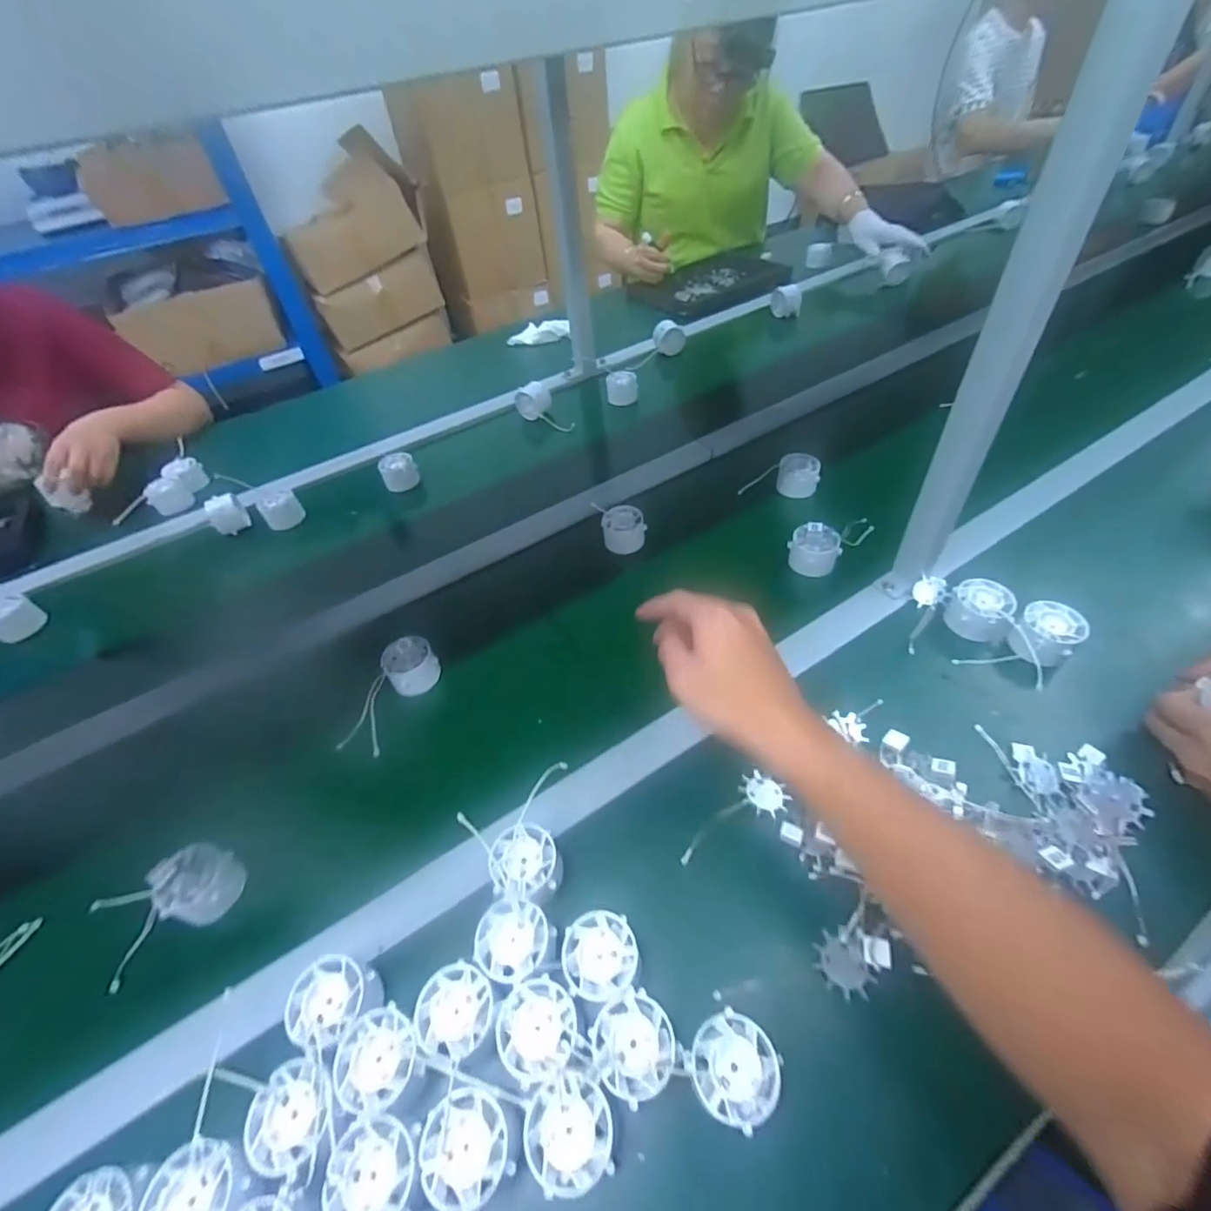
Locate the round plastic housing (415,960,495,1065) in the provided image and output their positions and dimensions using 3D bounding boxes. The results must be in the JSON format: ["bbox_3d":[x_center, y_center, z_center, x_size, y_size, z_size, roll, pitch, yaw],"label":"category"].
[{"bbox_3d":[-0.097,0.260,0.358,0.048,0.008,0.048,-4,47,4],"label":"round plastic housing"}]

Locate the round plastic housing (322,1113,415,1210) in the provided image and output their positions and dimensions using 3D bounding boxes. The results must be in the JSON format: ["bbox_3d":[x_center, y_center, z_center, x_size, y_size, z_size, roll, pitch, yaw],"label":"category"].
[{"bbox_3d":[-0.131,0.319,0.310,0.046,0.012,0.050,-5,47,2],"label":"round plastic housing"}]

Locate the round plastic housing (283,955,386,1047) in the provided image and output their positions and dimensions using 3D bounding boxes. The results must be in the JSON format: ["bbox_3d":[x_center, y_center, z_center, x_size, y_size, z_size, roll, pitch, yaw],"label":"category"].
[{"bbox_3d":[-0.181,0.264,0.371,0.051,0.027,0.046,15,51,20],"label":"round plastic housing"}]

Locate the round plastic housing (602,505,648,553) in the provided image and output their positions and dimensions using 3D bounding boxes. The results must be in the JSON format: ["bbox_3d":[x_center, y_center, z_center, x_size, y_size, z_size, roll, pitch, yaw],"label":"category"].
[{"bbox_3d":[0.023,-0.093,0.681,0.050,0.035,0.053,-4,47,4],"label":"round plastic housing"}]

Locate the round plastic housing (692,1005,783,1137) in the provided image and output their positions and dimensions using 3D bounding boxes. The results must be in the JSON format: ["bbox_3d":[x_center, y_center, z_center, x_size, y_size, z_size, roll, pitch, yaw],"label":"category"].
[{"bbox_3d":[0.077,0.272,0.327,0.049,0.010,0.050,-4,47,4],"label":"round plastic housing"}]

